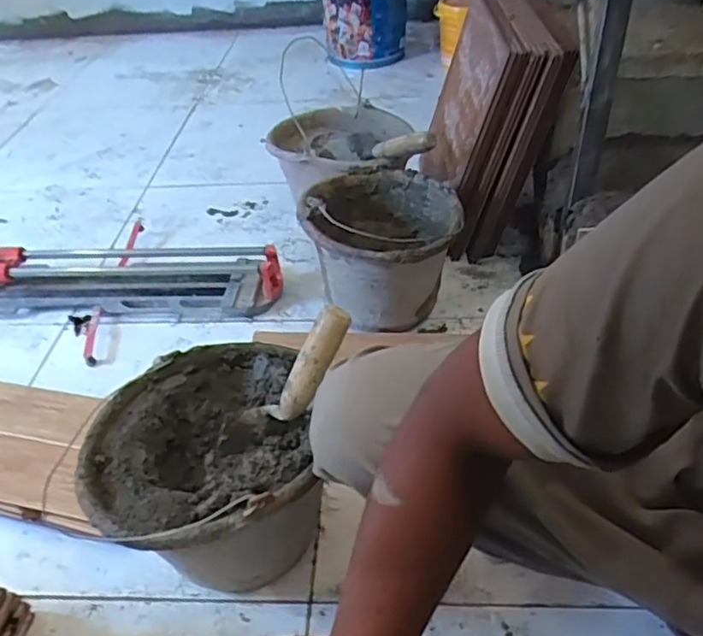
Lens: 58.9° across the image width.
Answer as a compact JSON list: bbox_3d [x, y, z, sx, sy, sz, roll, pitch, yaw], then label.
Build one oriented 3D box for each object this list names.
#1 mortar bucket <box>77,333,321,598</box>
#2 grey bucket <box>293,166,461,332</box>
[{"bbox_3d":[-0.164,0.189,0.730,0.232,0.213,0.255,-8,41,-3],"label":"mortar bucket"},{"bbox_3d":[0.050,-0.117,1.065,0.260,0.222,0.277,5,42,11],"label":"grey bucket"}]

